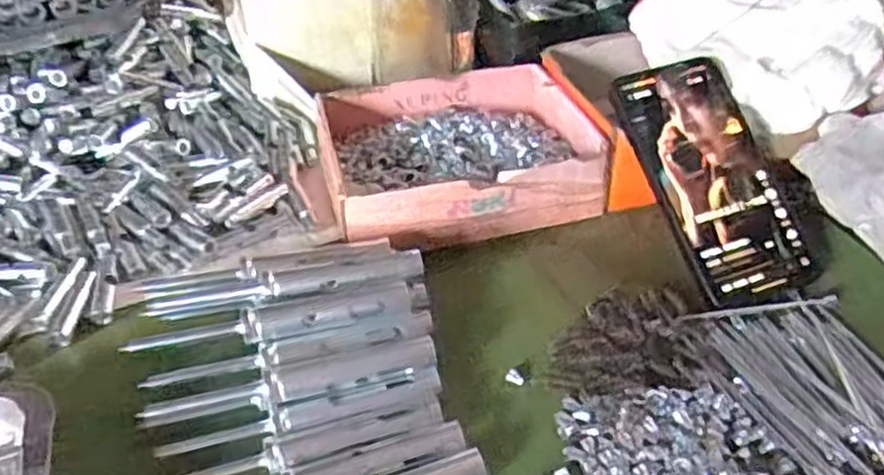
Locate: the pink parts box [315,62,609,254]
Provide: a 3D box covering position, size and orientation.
[{"bbox_3d":[0.007,-0.059,0.512,0.168,0.043,0.142,-12,42,-12],"label":"pink parts box"}]

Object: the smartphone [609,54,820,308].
[{"bbox_3d":[0.165,-0.039,0.462,0.075,0.008,0.156,-19,74,-10],"label":"smartphone"}]

